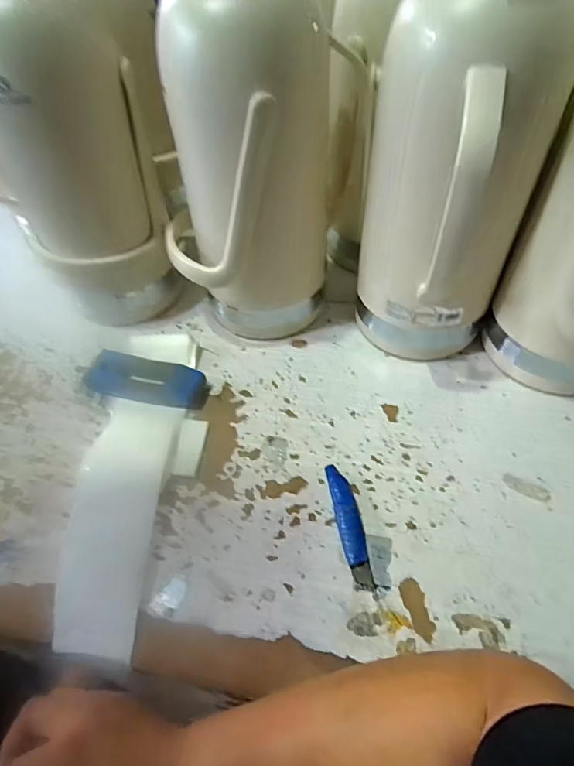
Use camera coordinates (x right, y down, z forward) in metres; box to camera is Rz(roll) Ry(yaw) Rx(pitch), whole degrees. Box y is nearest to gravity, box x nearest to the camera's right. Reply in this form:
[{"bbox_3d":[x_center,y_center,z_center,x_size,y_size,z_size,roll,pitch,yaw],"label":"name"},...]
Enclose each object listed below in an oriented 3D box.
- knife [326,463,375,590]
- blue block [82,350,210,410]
[{"bbox_3d":[0.059,0.129,0.415,0.023,0.011,0.118,-9,52,-3],"label":"knife"},{"bbox_3d":[-0.166,-0.002,0.525,0.150,0.031,0.052,11,54,13],"label":"blue block"}]

